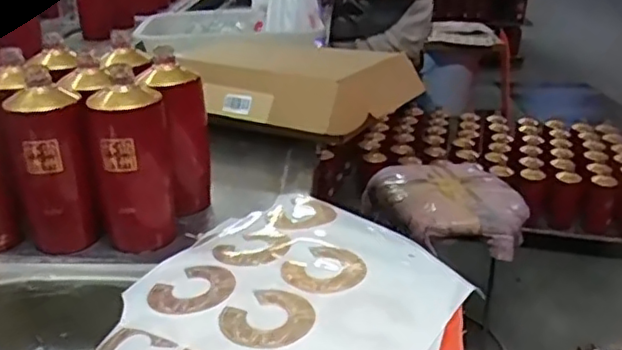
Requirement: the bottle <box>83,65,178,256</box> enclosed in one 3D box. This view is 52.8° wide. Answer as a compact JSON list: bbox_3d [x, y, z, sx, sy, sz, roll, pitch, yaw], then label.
[{"bbox_3d":[-0.196,-0.013,0.695,0.086,0.191,0.082,-4,25,-13],"label":"bottle"}]

